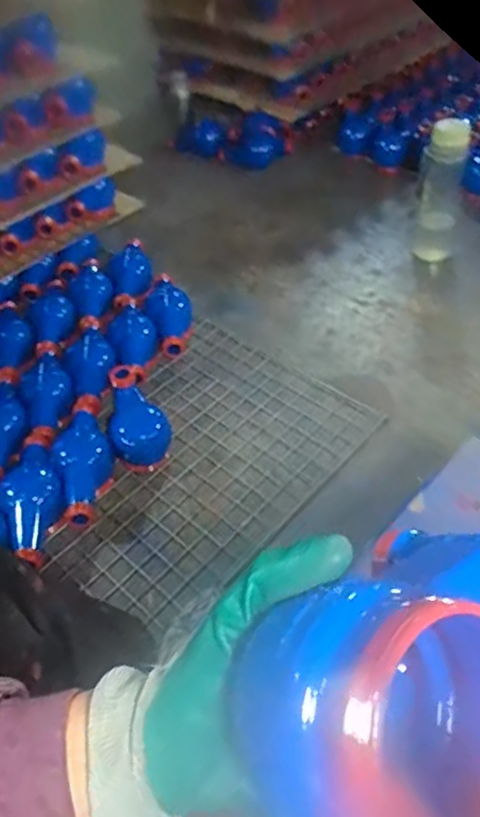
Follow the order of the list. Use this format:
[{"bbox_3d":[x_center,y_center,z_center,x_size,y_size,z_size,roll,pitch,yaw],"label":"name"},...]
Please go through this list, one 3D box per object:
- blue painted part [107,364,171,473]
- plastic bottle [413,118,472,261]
[{"bbox_3d":[-0.169,0.021,1.043,0.094,0.116,0.129,-18,46,-12],"label":"blue painted part"},{"bbox_3d":[0.405,-0.436,1.295,0.086,0.269,0.080,11,48,16],"label":"plastic bottle"}]

